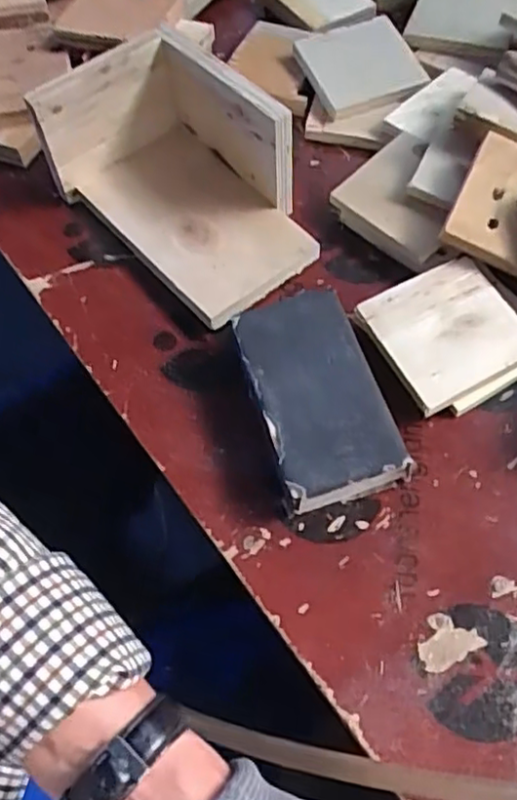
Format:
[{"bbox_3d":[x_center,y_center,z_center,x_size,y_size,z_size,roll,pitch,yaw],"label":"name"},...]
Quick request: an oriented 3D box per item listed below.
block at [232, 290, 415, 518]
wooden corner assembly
[{"bbox_3d":[0.035,-0.001,0.434,0.074,0.045,0.132,-16,63,-7],"label":"block"},{"bbox_3d":[-0.050,-0.163,0.481,0.121,0.091,0.184,-41,68,-18],"label":"wooden corner assembly"}]

